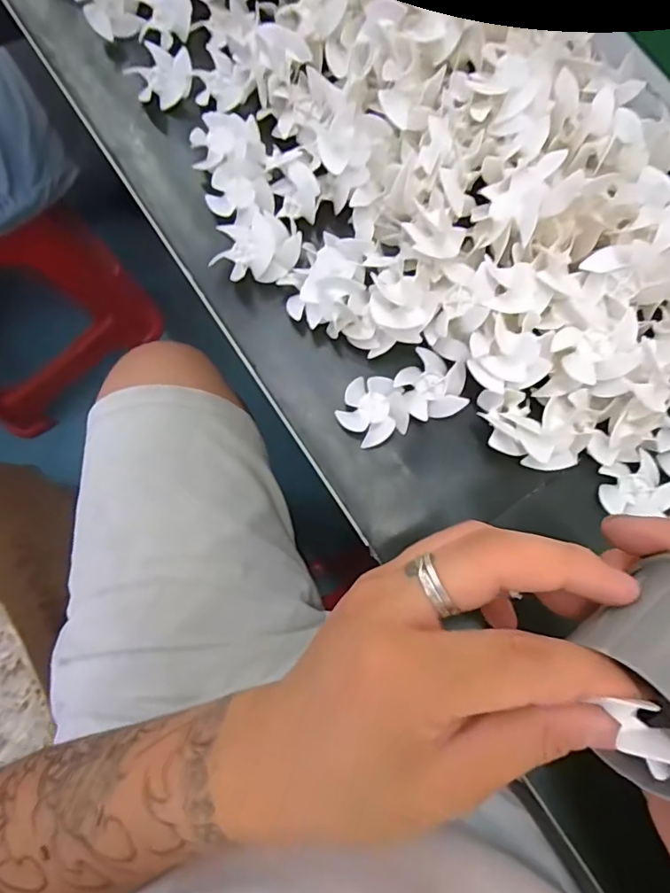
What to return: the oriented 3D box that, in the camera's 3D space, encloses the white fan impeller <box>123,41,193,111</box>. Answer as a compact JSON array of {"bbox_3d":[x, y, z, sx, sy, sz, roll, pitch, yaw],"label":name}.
[{"bbox_3d":[-0.115,-0.248,0.348,0.041,0.017,0.035,-26,80,-4],"label":"white fan impeller"}]

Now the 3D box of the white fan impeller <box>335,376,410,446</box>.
[{"bbox_3d":[0.022,-0.022,0.311,0.040,0.011,0.038,0,80,1],"label":"white fan impeller"}]

